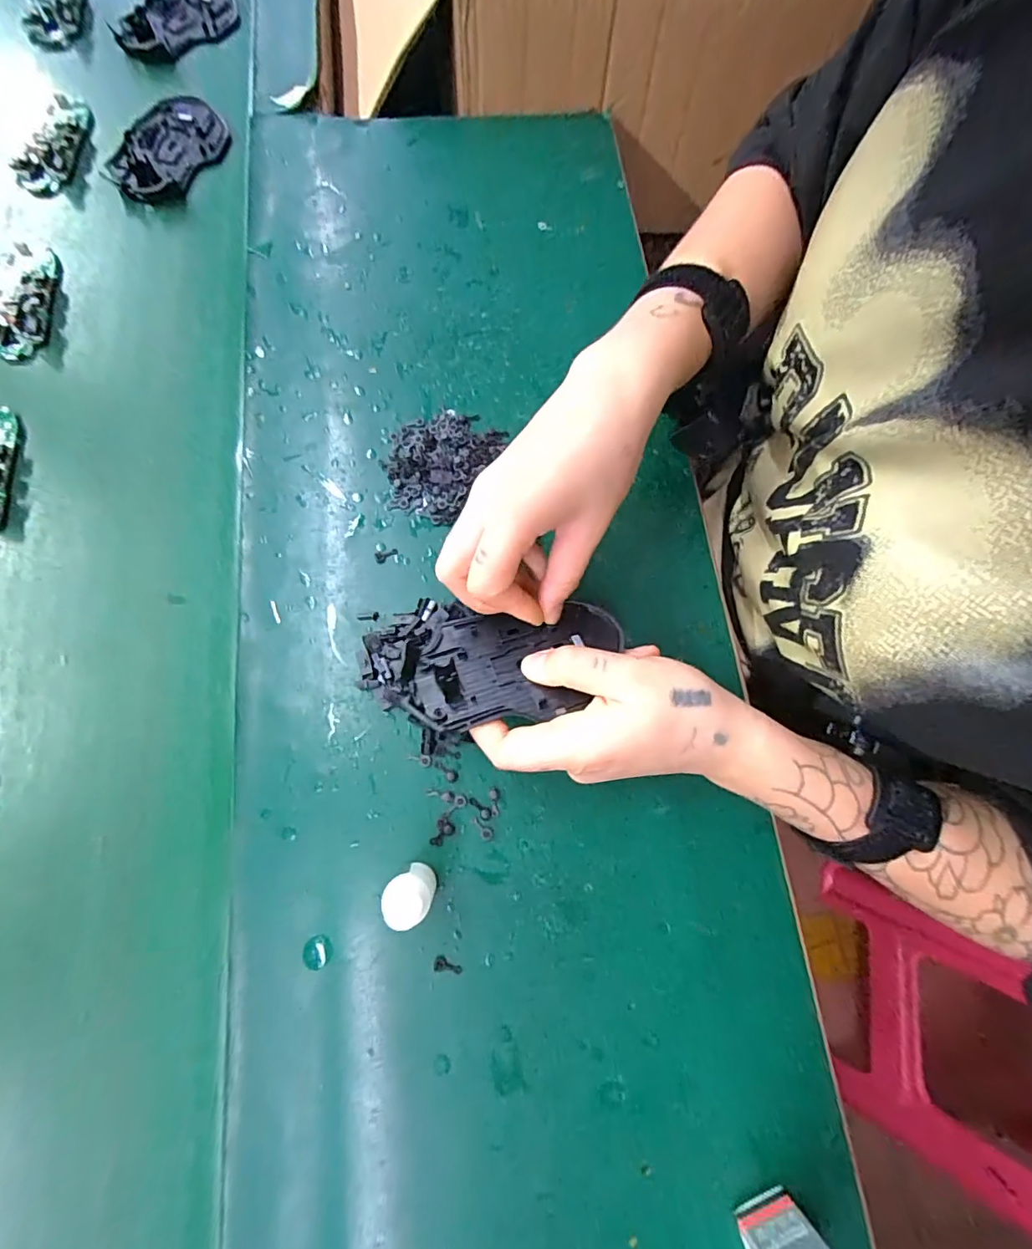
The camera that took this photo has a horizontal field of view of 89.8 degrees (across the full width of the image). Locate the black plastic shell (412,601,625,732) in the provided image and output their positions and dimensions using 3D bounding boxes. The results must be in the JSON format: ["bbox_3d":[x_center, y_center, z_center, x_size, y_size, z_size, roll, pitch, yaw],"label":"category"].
[{"bbox_3d":[0.002,0.024,0.280,0.110,0.017,0.064,-8,56,-3],"label":"black plastic shell"}]

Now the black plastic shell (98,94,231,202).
[{"bbox_3d":[-0.273,-0.375,0.405,0.077,0.015,0.109,27,75,6],"label":"black plastic shell"}]

